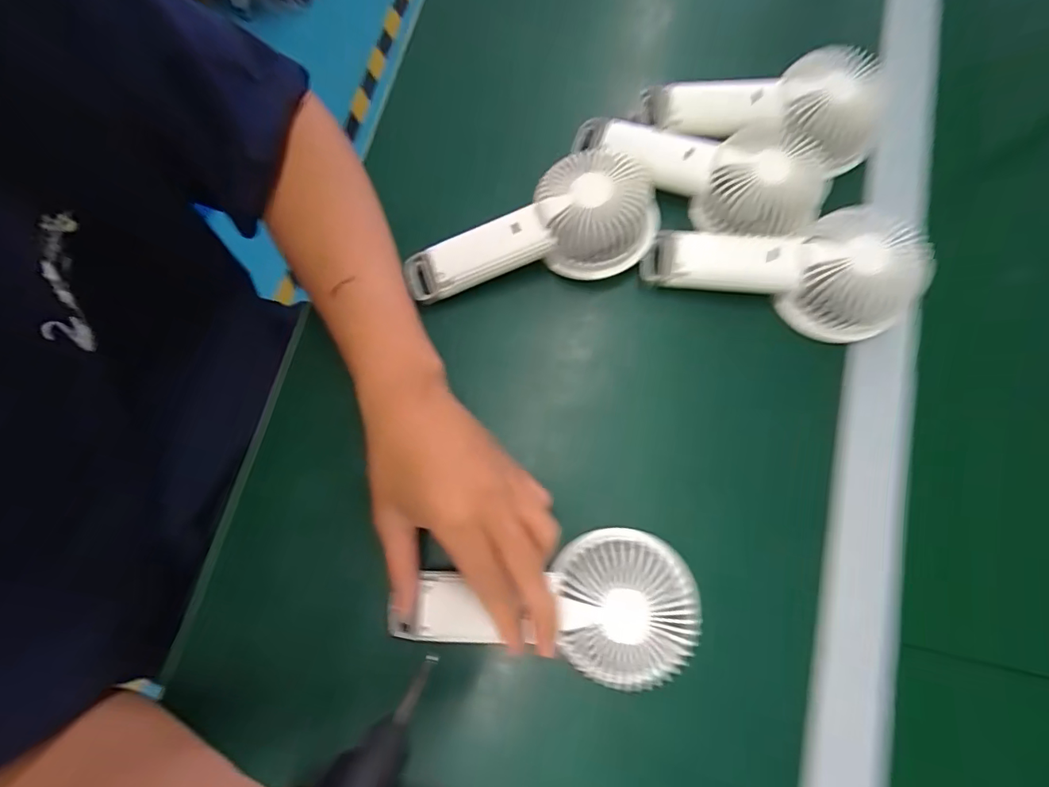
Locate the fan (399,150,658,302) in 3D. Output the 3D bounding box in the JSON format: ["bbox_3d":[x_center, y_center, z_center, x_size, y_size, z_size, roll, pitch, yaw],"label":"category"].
[{"bbox_3d":[0.004,-0.118,0.345,0.187,0.041,0.084,-15,77,-2],"label":"fan"}]

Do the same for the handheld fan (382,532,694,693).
[{"bbox_3d":[0.013,0.129,0.295,0.172,0.035,0.078,-4,76,7],"label":"handheld fan"}]

